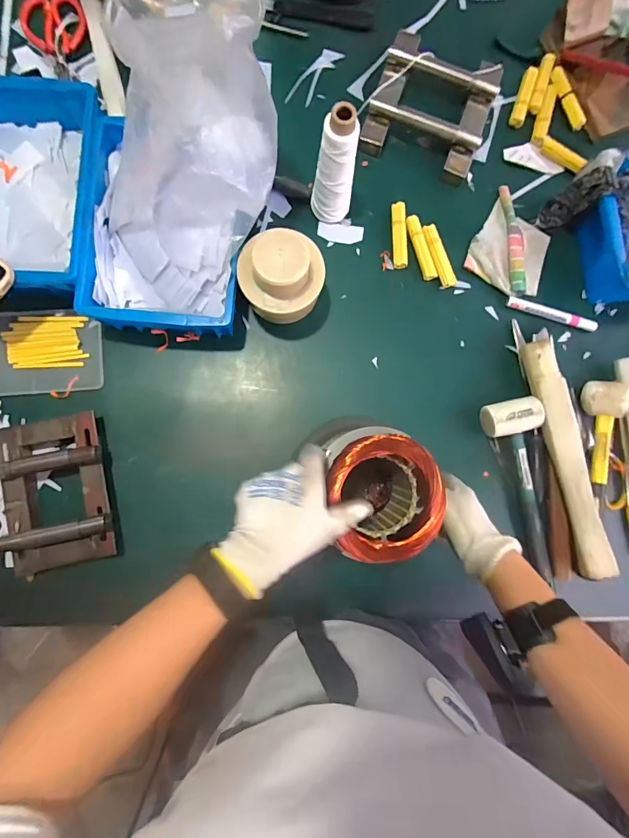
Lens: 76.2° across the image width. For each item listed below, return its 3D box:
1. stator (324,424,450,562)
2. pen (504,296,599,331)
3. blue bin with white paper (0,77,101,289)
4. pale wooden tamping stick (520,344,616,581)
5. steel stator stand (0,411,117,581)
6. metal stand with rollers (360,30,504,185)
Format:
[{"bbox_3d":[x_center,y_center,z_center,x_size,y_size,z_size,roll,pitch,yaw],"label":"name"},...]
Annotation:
[{"bbox_3d":[0.074,0.086,0.480,0.116,0.124,0.144,-3,85,-3],"label":"stator"},{"bbox_3d":[0.362,-0.163,0.612,0.138,0.013,0.019,18,84,-1],"label":"pen"},{"bbox_3d":[-0.392,-0.313,0.551,0.212,0.084,0.296,-2,84,-3],"label":"blue bin with white paper"},{"bbox_3d":[0.354,0.053,0.568,0.038,0.047,0.333,-10,85,-4],"label":"pale wooden tamping stick"},{"bbox_3d":[-0.350,0.100,0.537,0.143,0.041,0.197,-12,86,-4],"label":"steel stator stand"},{"bbox_3d":[0.182,-0.490,0.623,0.181,0.042,0.192,20,85,-1],"label":"metal stand with rollers"}]

